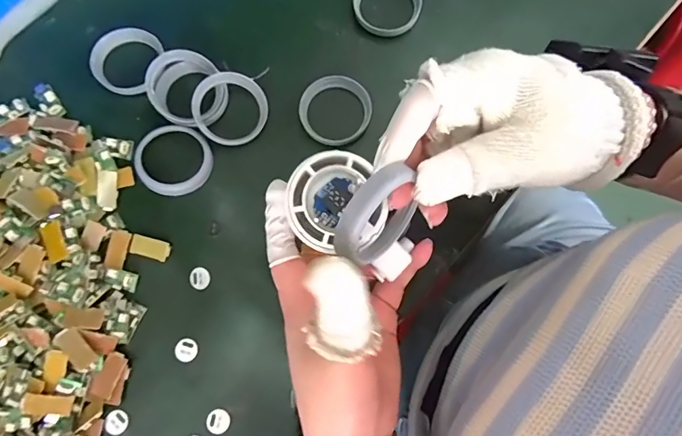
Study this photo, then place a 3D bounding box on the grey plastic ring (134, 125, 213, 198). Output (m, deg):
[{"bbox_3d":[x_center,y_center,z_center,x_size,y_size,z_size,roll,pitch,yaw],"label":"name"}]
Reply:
[{"bbox_3d":[-0.136,-0.048,0.353,0.061,0.010,0.057,0,79,1],"label":"grey plastic ring"}]

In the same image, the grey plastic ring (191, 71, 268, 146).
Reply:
[{"bbox_3d":[-0.093,-0.091,0.363,0.062,0.006,0.059,29,81,-4],"label":"grey plastic ring"}]

